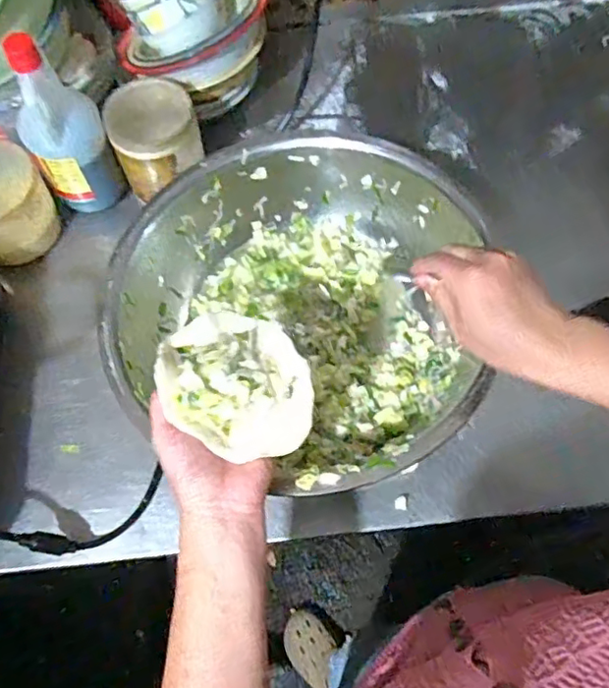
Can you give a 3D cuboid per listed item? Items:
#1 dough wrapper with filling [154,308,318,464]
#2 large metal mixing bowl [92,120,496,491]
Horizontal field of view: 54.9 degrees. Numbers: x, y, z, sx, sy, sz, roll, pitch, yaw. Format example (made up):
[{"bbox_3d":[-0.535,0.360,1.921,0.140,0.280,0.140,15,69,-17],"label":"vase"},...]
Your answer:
[{"bbox_3d":[-0.052,0.026,0.440,0.100,0.041,0.122,-32,71,-10],"label":"dough wrapper with filling"},{"bbox_3d":[-0.002,-0.048,0.603,0.353,0.129,0.341,-1,69,2],"label":"large metal mixing bowl"}]

